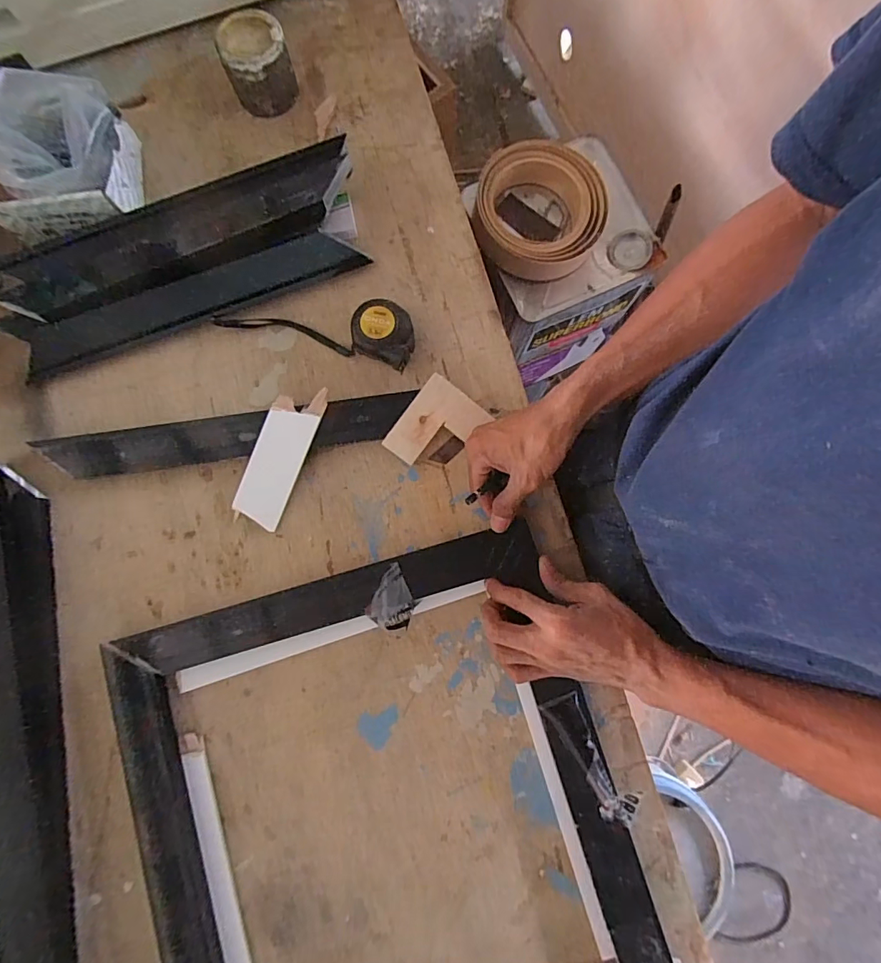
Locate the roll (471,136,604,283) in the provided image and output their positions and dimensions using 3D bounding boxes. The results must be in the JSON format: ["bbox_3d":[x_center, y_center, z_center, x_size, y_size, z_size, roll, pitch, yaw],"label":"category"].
[{"bbox_3d":[0.141,-0.384,0.671,0.178,0.069,0.189,19,83,3],"label":"roll"}]

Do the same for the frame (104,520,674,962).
[{"bbox_3d":[-0.053,0.310,0.422,0.422,0.044,0.459,-18,78,-3],"label":"frame"}]

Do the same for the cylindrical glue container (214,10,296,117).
[{"bbox_3d":[-0.204,-0.466,0.527,0.072,0.065,0.062,-14,81,-2],"label":"cylindrical glue container"}]

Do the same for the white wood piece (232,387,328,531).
[{"bbox_3d":[-0.165,-0.027,0.480,0.049,0.006,0.147,23,92,-4],"label":"white wood piece"}]

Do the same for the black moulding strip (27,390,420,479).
[{"bbox_3d":[-0.215,-0.047,0.479,0.368,0.015,0.043,-8,83,-1],"label":"black moulding strip"}]

